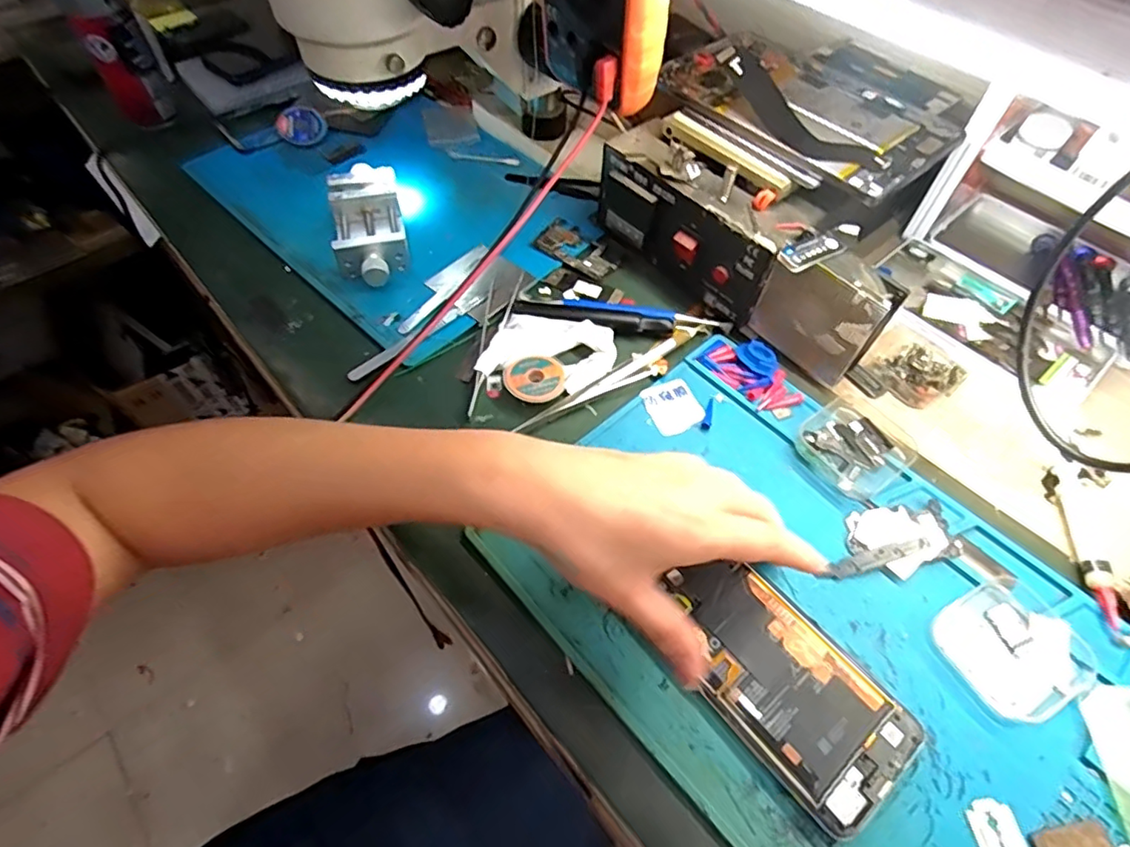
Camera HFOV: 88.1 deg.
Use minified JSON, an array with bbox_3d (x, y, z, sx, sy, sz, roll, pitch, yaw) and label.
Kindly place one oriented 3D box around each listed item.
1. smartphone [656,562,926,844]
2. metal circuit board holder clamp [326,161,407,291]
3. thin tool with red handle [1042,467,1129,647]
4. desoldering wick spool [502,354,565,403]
[{"bbox_3d":[0.114,0.135,0.314,0.075,0.009,0.135,-35,63,-22],"label":"smartphone"},{"bbox_3d":[-0.166,-0.170,0.495,0.056,0.034,0.123,-12,57,-9],"label":"metal circuit board holder clamp"},{"bbox_3d":[0.320,0.076,0.357,0.017,0.007,0.116,6,56,3],"label":"thin tool with red handle"},{"bbox_3d":[-0.022,-0.033,0.422,0.043,0.008,0.041,0,56,-1],"label":"desoldering wick spool"}]

